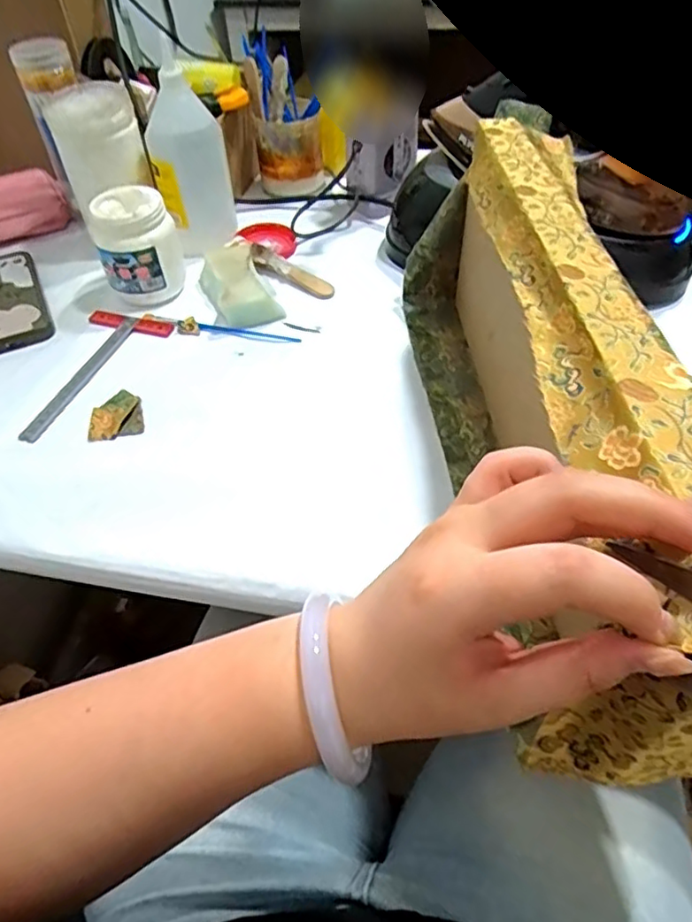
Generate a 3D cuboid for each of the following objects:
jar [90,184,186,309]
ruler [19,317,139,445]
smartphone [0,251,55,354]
[{"bbox_3d":[-0.203,-0.212,0.606,0.074,0.095,0.074,-2,49,2],"label":"jar"},{"bbox_3d":[-0.239,-0.078,0.556,0.017,0.007,0.164,14,52,15],"label":"ruler"},{"bbox_3d":[-0.354,-0.166,0.629,0.077,0.018,0.165,-23,52,-16],"label":"smartphone"}]

